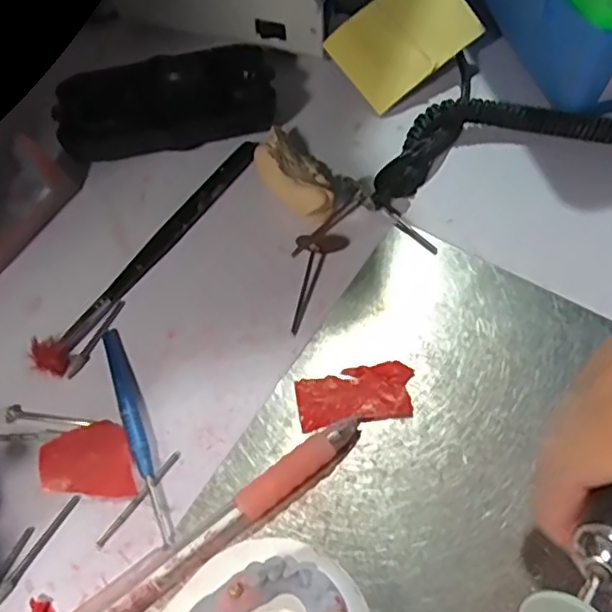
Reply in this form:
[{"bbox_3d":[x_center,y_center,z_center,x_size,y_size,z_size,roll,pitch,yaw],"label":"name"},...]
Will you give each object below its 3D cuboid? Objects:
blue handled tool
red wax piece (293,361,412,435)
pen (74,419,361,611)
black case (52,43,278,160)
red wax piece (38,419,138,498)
[{"bbox_3d":[-0.070,0.050,0.259,0.009,0.006,0.096,-19,62,-8],"label":"blue handled tool"},{"bbox_3d":[0.020,0.037,0.260,0.047,0.005,0.024,-7,61,-2],"label":"red wax piece"},{"bbox_3d":[-0.035,0.083,0.234,0.130,0.012,0.016,-35,65,-16],"label":"pen"},{"bbox_3d":[-0.071,-0.105,0.329,0.108,0.035,0.044,-13,61,-5],"label":"black case"},{"bbox_3d":[-0.088,0.064,0.253,0.036,0.004,0.033,-17,61,-7],"label":"red wax piece"}]

